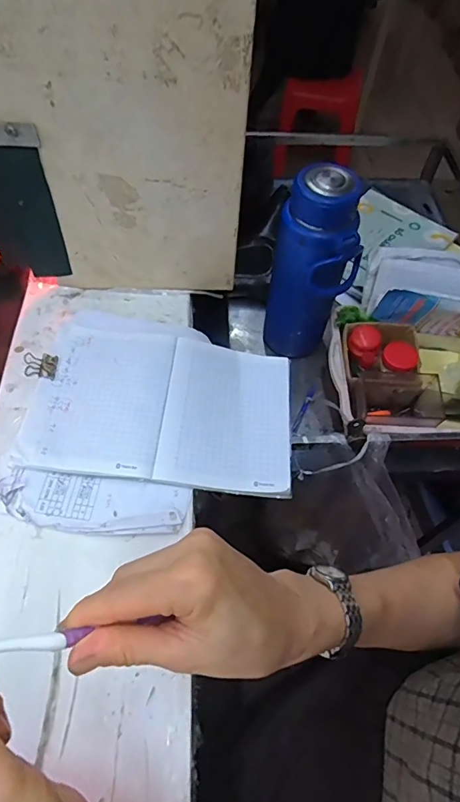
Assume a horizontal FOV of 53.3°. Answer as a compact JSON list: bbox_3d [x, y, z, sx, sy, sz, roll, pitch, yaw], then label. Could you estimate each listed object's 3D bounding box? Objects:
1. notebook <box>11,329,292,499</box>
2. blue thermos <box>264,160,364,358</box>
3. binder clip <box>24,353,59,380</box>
[{"bbox_3d":[-0.077,0.002,0.554,0.298,0.013,0.201,7,57,0],"label":"notebook"},{"bbox_3d":[0.111,-0.172,0.636,0.075,0.273,0.089,-28,64,-20],"label":"blue thermos"},{"bbox_3d":[-0.234,-0.047,0.561,0.039,0.022,0.034,2,58,-4],"label":"binder clip"}]

